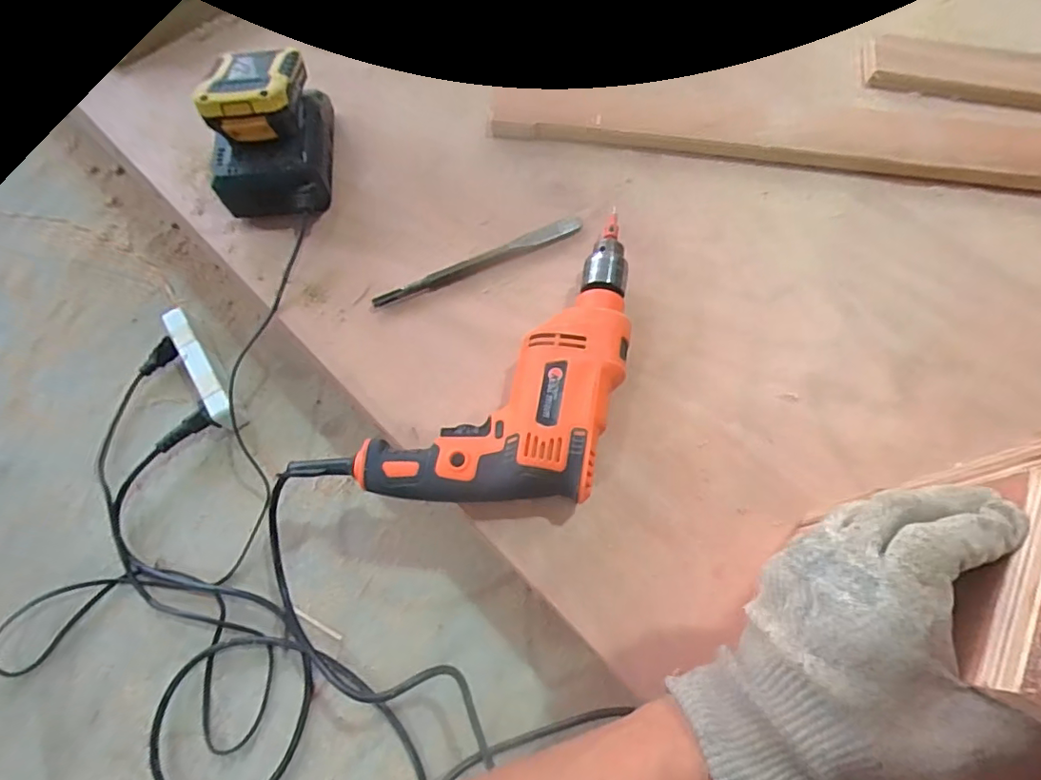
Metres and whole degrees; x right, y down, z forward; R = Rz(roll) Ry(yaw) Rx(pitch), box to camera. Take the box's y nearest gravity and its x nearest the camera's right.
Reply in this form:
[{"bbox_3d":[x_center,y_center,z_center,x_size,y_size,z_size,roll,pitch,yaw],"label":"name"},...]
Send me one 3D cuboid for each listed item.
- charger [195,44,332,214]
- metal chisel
[{"bbox_3d":[-0.238,-0.247,0.516,0.093,0.106,0.139,-2,68,-1],"label":"charger"},{"bbox_3d":[-0.039,-0.125,0.531,0.215,0.015,0.016,-24,70,-9],"label":"metal chisel"}]

